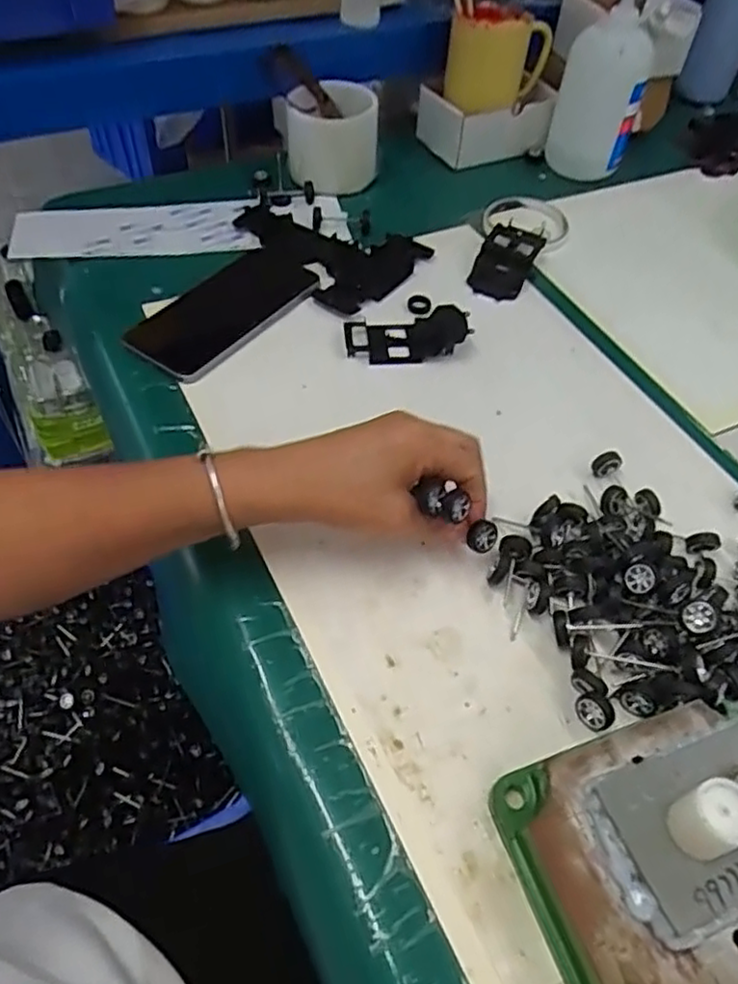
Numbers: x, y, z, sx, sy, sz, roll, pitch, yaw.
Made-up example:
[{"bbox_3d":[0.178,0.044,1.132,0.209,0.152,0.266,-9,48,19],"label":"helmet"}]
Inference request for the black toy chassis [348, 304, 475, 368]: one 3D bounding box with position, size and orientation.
[{"bbox_3d":[0.030,-0.124,0.546,0.096,0.017,0.049,-11,53,-10],"label":"black toy chassis"}]

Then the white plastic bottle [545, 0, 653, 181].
[{"bbox_3d":[0.222,-0.387,0.666,0.052,0.145,0.065,-21,56,-17],"label":"white plastic bottle"}]

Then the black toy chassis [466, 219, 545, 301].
[{"bbox_3d":[0.122,-0.206,0.606,0.048,0.017,0.094,19,54,12],"label":"black toy chassis"}]

